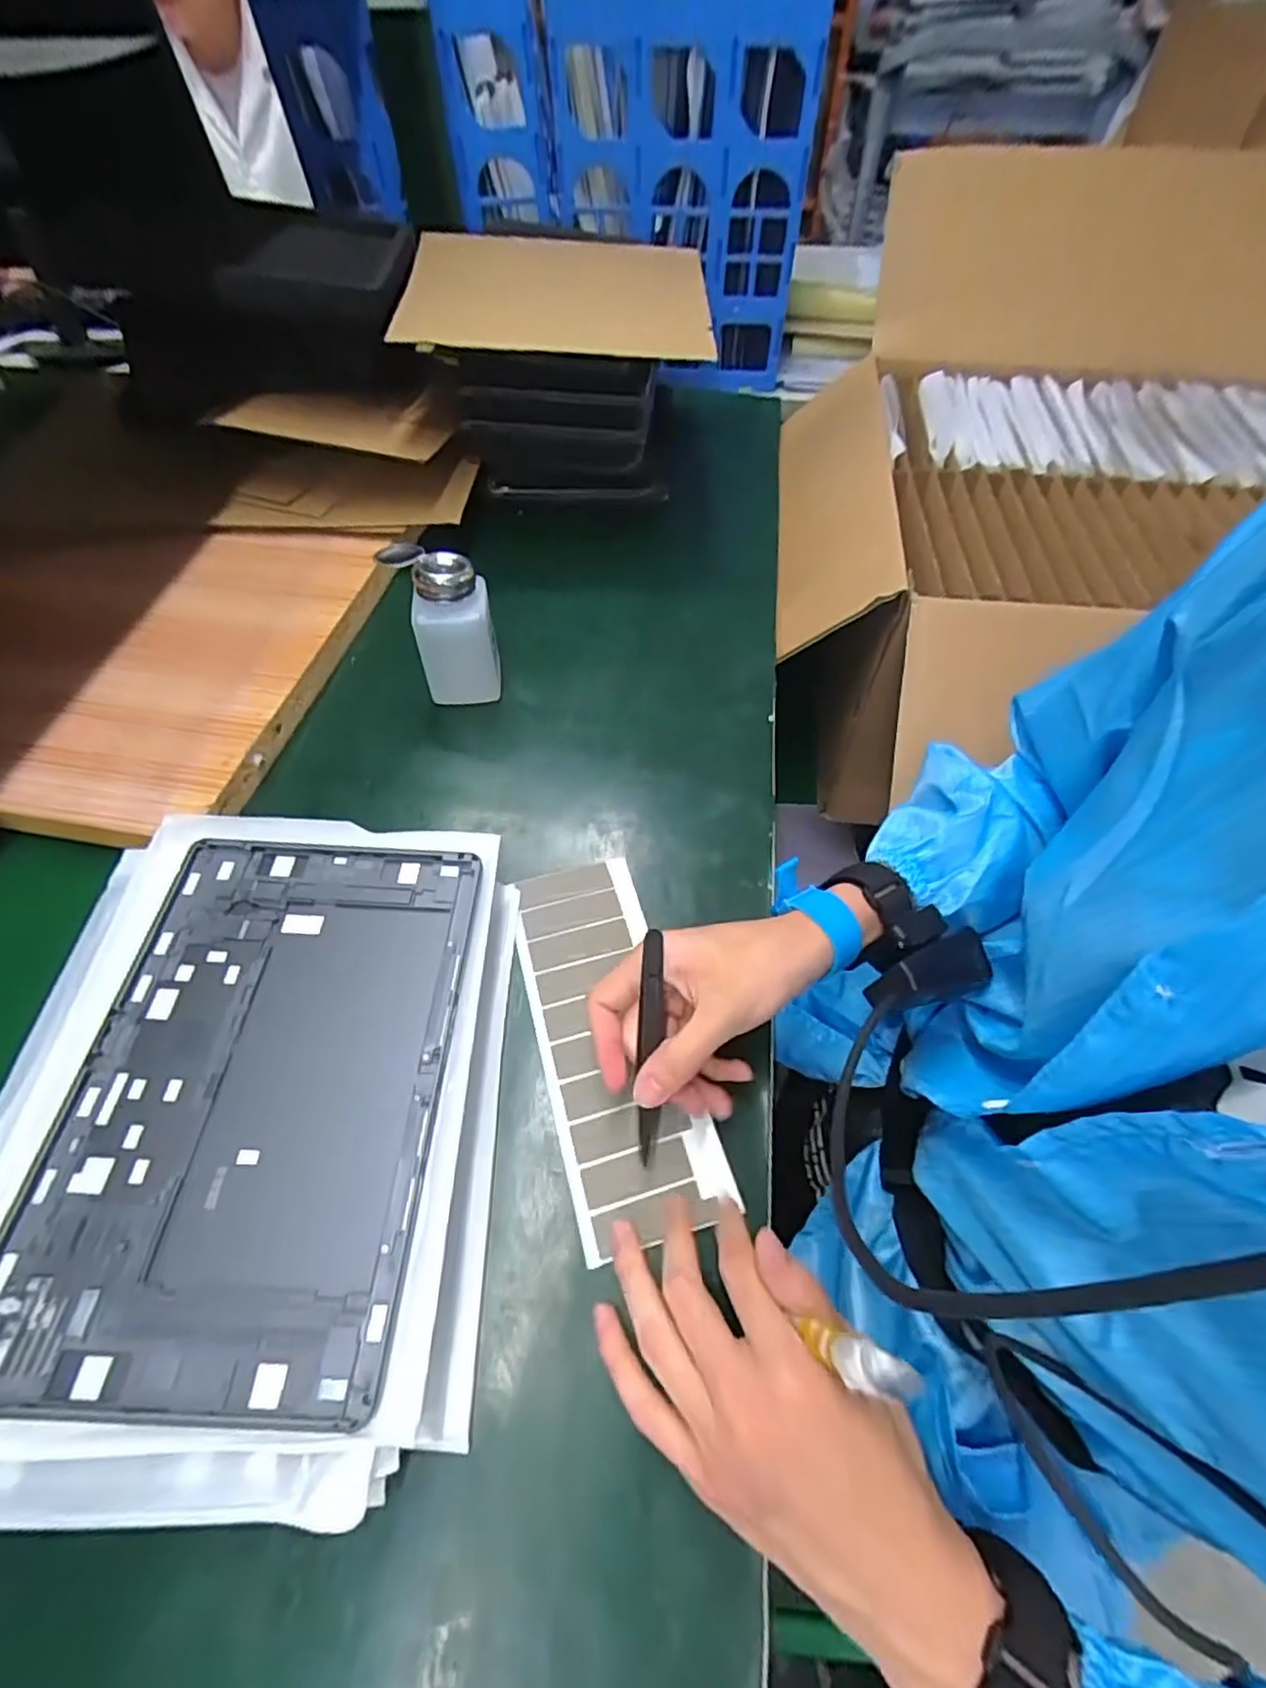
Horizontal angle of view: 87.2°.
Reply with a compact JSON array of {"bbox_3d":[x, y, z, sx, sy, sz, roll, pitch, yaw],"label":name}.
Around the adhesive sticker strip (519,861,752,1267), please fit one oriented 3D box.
[{"bbox_3d":[-0.014,0.104,0.384,0.080,0.009,0.218,-14,59,-8],"label":"adhesive sticker strip"}]

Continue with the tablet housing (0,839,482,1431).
[{"bbox_3d":[-0.179,0.109,0.318,0.169,0.009,0.252,2,56,1],"label":"tablet housing"}]

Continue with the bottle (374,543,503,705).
[{"bbox_3d":[-0.136,-0.155,0.492,0.070,0.117,0.055,-6,56,-5],"label":"bottle"}]

